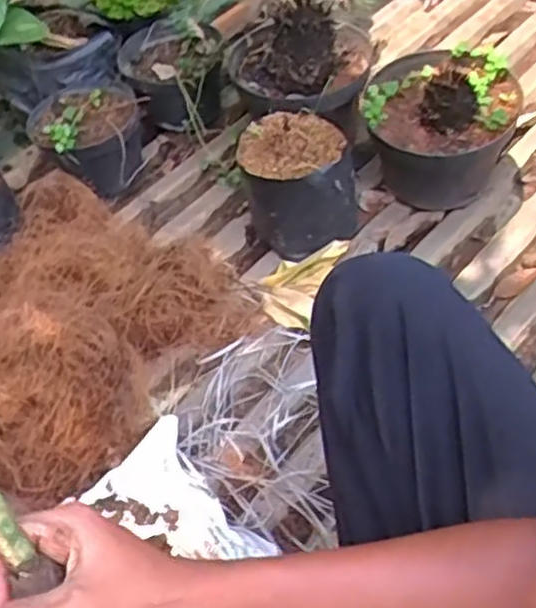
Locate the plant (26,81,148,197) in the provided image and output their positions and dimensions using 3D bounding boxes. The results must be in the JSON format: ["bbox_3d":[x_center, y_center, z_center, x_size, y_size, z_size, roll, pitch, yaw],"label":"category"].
[{"bbox_3d":[-0.282,-0.267,1.197,0.169,0.129,0.198,-26,57,-16],"label":"plant"}]

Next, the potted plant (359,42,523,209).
[{"bbox_3d":[0.251,-0.260,1.109,0.219,0.163,0.204,17,56,14],"label":"potted plant"}]

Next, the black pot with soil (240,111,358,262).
[{"bbox_3d":[0.044,-0.168,1.080,0.158,0.159,0.148,-1,54,1],"label":"black pot with soil"}]

